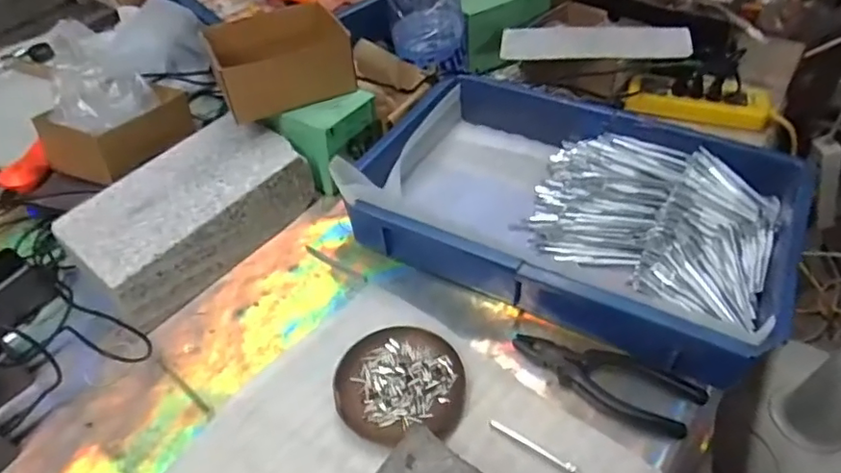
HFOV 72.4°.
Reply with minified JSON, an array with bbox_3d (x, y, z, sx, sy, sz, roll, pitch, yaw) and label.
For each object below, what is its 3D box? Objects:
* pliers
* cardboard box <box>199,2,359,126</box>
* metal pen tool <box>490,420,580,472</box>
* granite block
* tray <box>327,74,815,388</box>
[{"bbox_3d":[0.162,0.125,0.514,0.160,0.016,0.056,25,55,25],"label":"pliers"},{"bbox_3d":[-0.162,-0.206,0.667,0.155,0.079,0.102,-25,51,-16],"label":"cardboard box"},{"bbox_3d":[0.106,0.180,0.472,0.107,0.004,0.011,27,56,27],"label":"metal pen tool"},{"bbox_3d":[-0.261,-0.028,0.654,0.148,0.080,0.252,28,57,29],"label":"granite block"},{"bbox_3d":[0.158,-0.043,0.618,0.432,0.082,0.294,22,53,23],"label":"tray"}]

